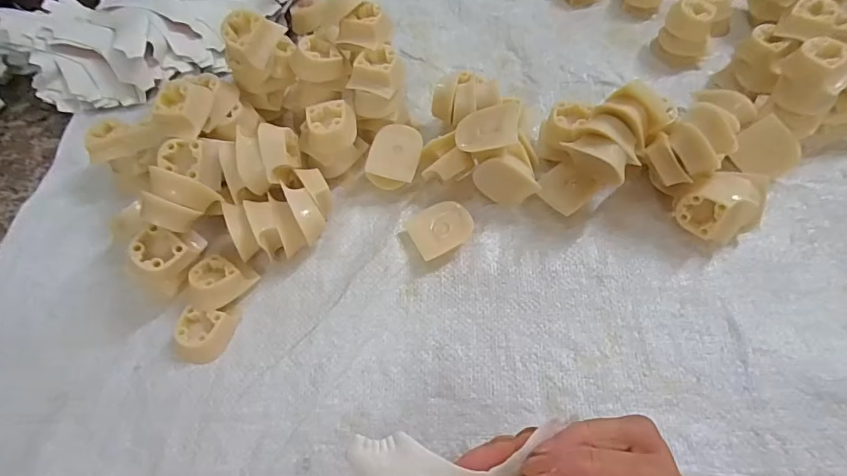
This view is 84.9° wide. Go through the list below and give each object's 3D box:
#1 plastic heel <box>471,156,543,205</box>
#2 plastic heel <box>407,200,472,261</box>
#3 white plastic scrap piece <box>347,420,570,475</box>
[{"bbox_3d":[0.062,-0.044,0.355,0.045,0.038,0.016,39,44,-16],"label":"plastic heel"},{"bbox_3d":[0.013,-0.008,0.357,0.045,0.018,0.041,-25,63,-9],"label":"plastic heel"},{"bbox_3d":[0.014,0.095,0.194,0.088,0.015,0.037,5,62,-3],"label":"white plastic scrap piece"}]

